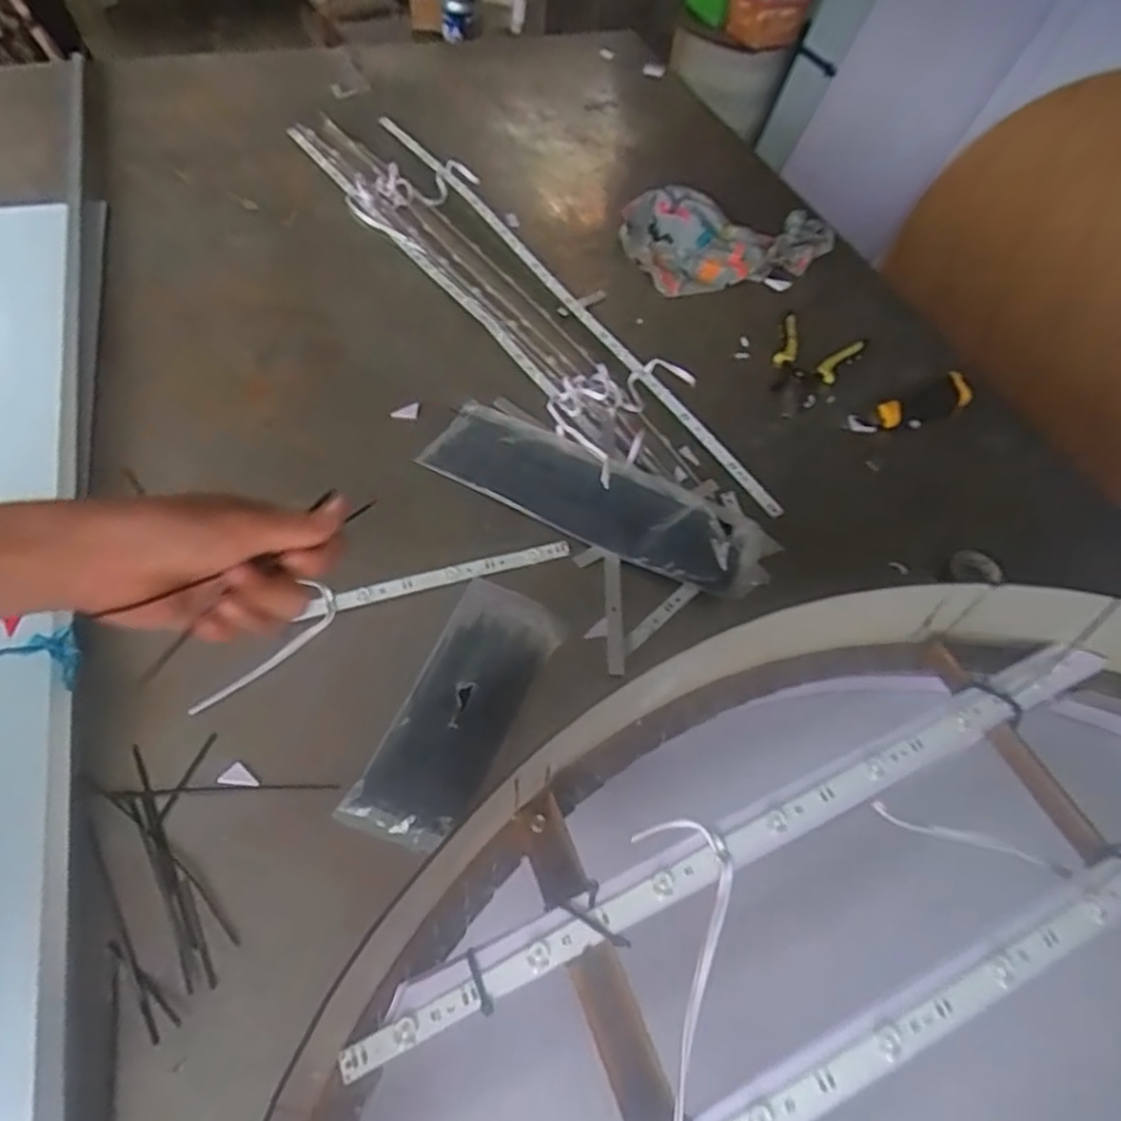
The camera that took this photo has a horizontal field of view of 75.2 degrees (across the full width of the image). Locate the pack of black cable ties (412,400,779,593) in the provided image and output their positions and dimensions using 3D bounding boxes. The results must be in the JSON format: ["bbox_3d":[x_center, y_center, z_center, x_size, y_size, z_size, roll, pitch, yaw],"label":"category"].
[{"bbox_3d":[0.029,-0.066,0.686,0.337,0.023,0.097,24,64,19],"label":"pack of black cable ties"}]

